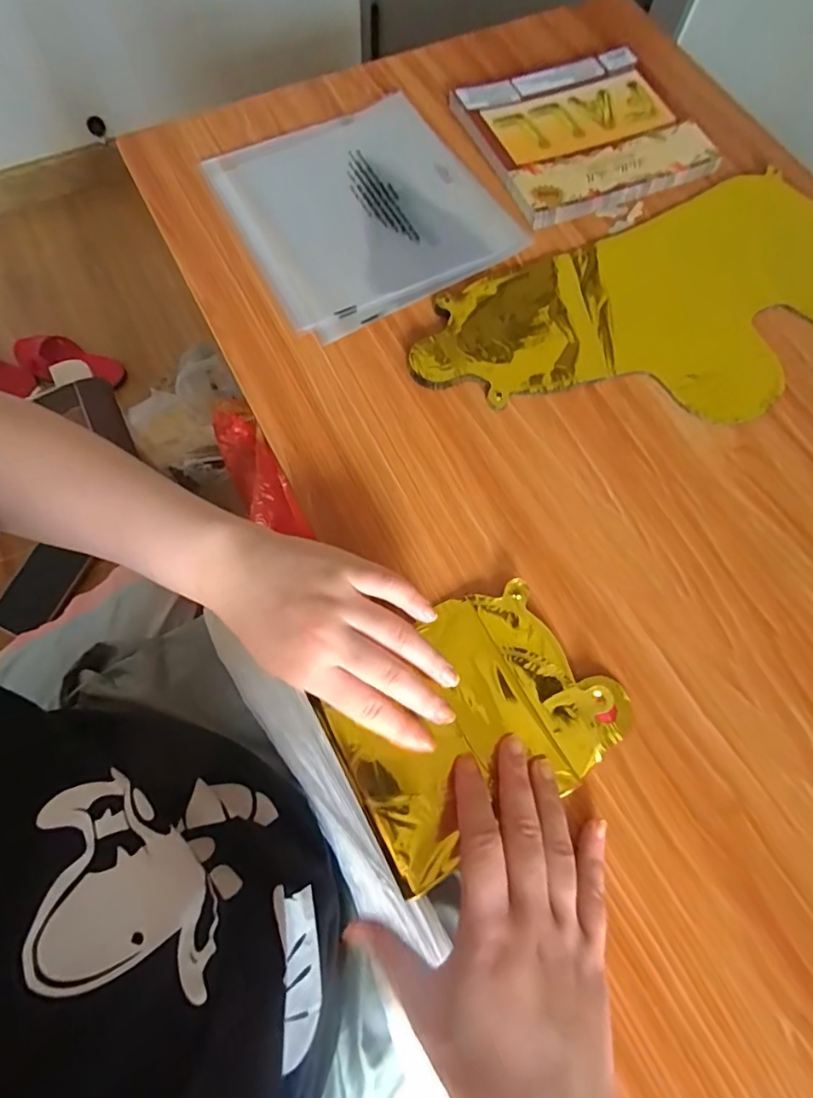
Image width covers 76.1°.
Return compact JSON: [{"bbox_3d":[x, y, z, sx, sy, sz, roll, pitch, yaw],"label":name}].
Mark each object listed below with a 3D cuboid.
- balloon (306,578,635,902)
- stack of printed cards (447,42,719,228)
[{"bbox_3d":[0.039,0.103,0.314,0.162,0.009,0.124,-32,80,-6],"label":"balloon"},{"bbox_3d":[0.158,-0.377,0.470,0.187,0.013,0.162,-23,74,-9],"label":"stack of printed cards"}]

